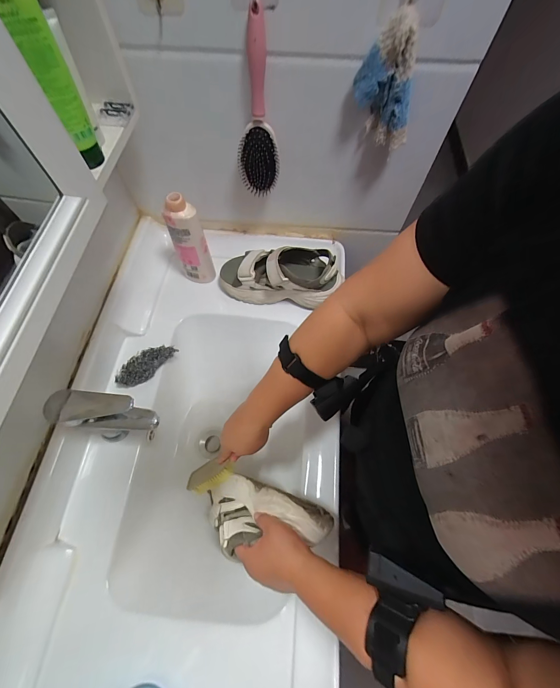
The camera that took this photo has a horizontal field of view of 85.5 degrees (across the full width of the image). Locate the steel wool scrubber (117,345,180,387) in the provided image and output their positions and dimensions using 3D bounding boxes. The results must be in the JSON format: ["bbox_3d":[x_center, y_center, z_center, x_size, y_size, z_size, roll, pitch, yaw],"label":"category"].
[{"bbox_3d":[-0.250,0.036,0.563,0.047,0.028,0.110,39,58,16],"label":"steel wool scrubber"}]

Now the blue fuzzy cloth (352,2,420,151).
[{"bbox_3d":[0.150,-0.356,0.416,0.084,0.136,0.034,28,67,12],"label":"blue fuzzy cloth"}]

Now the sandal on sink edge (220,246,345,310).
[{"bbox_3d":[-0.006,-0.143,0.610,0.237,0.113,0.089,1,64,14],"label":"sandal on sink edge"}]

